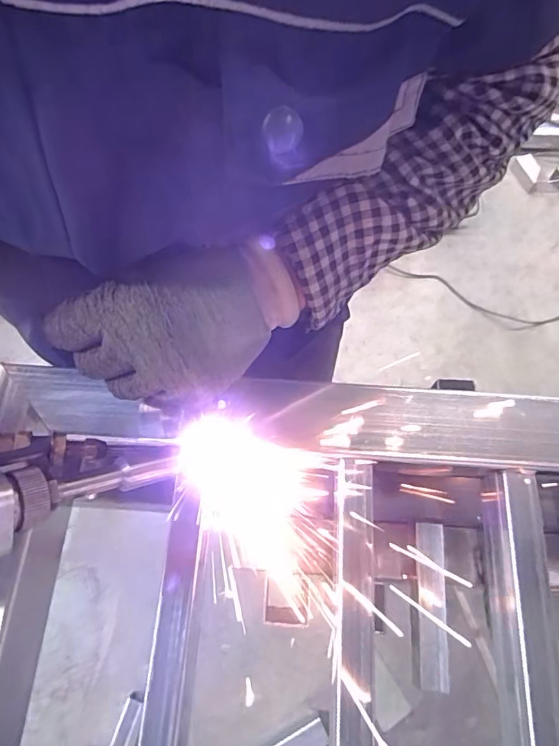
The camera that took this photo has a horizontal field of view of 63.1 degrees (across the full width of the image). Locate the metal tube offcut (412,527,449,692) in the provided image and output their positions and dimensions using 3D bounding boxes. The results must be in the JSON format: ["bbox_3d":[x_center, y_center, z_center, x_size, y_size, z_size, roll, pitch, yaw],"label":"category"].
[{"bbox_3d":[0.104,0.158,0.314,0.022,0.017,0.103,4,67,2],"label":"metal tube offcut"}]

